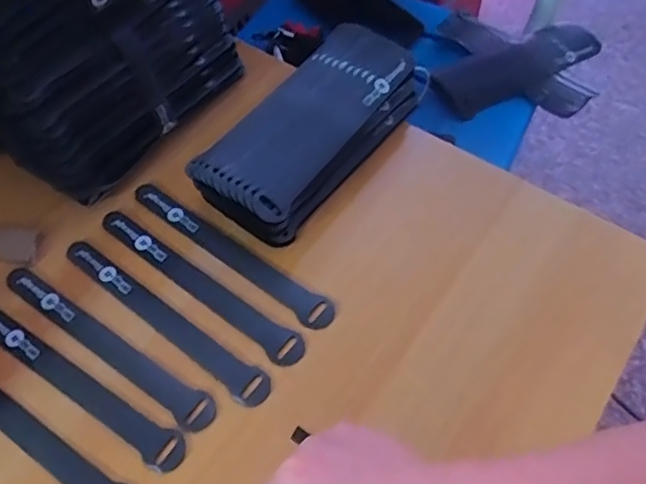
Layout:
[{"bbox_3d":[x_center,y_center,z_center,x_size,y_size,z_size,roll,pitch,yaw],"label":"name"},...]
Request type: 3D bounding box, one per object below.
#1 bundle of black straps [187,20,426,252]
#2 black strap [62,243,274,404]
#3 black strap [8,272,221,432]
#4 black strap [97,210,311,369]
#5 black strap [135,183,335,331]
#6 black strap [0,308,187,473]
[{"bbox_3d":[-0.008,-0.097,0.479,0.090,0.059,0.222,31,65,18],"label":"bundle of black straps"},{"bbox_3d":[-0.120,0.052,0.423,0.203,0.004,0.023,33,64,21],"label":"black strap"},{"bbox_3d":[-0.159,0.071,0.414,0.201,0.005,0.023,30,63,19],"label":"black strap"},{"bbox_3d":[-0.097,0.028,0.438,0.203,0.004,0.024,34,64,21],"label":"black strap"},{"bbox_3d":[-0.076,0.006,0.454,0.201,0.008,0.024,33,69,23],"label":"black strap"},{"bbox_3d":[-0.177,0.095,0.402,0.201,0.006,0.024,29,62,19],"label":"black strap"}]

